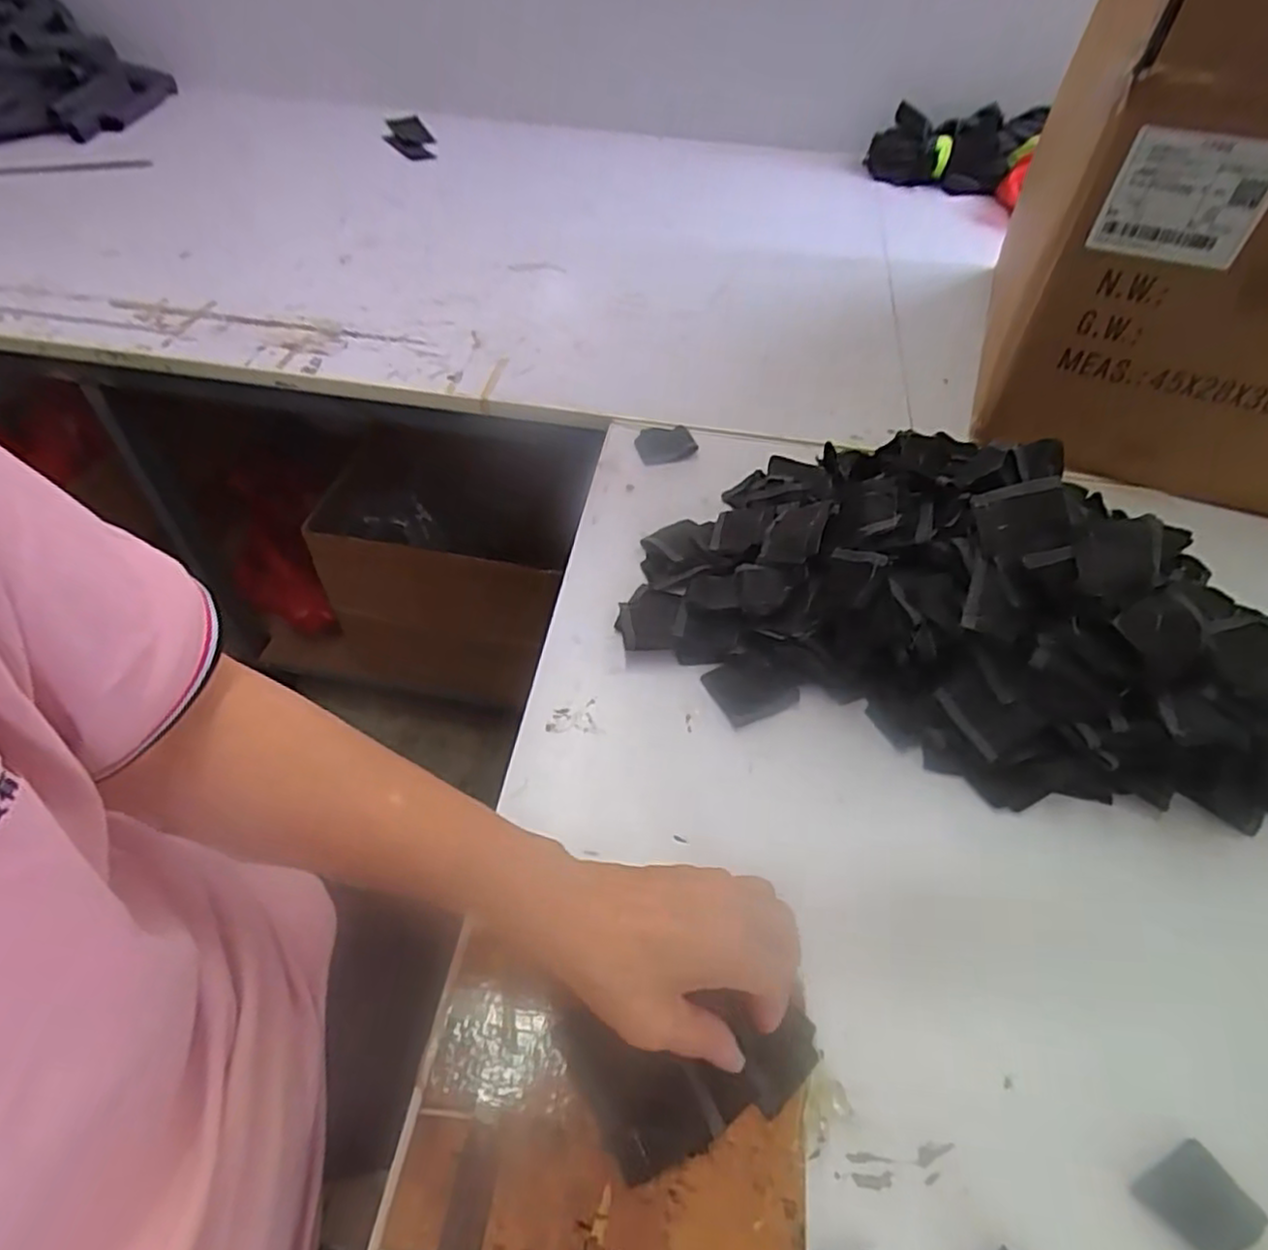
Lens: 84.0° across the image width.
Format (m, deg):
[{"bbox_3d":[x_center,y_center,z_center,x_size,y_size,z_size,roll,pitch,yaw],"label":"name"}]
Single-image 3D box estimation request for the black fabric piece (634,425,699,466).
[{"bbox_3d":[0.029,-0.175,0.679,0.051,0.010,0.047,-13,52,-12],"label":"black fabric piece"}]

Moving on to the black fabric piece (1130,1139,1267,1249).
[{"bbox_3d":[0.256,0.261,0.316,0.041,0.013,0.034,-21,54,-18],"label":"black fabric piece"}]

